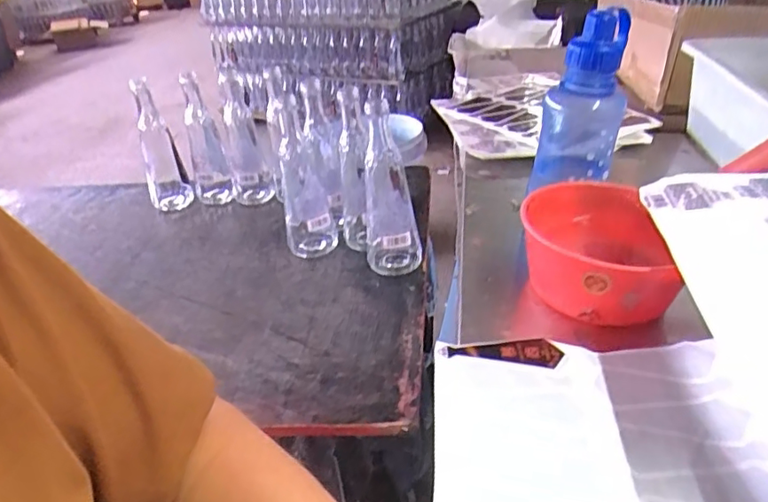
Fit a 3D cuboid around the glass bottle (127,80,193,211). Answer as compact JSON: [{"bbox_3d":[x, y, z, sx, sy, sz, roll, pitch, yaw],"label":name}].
[{"bbox_3d":[-0.363,-0.161,0.912,0.065,0.204,0.059,-18,33,-20],"label":"glass bottle"}]

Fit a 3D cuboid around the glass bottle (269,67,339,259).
[{"bbox_3d":[-0.105,-0.095,0.738,0.065,0.208,0.080,-7,31,-3],"label":"glass bottle"}]

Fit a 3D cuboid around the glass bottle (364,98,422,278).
[{"bbox_3d":[0.005,-0.070,0.682,0.067,0.197,0.077,-7,31,-3],"label":"glass bottle"}]

